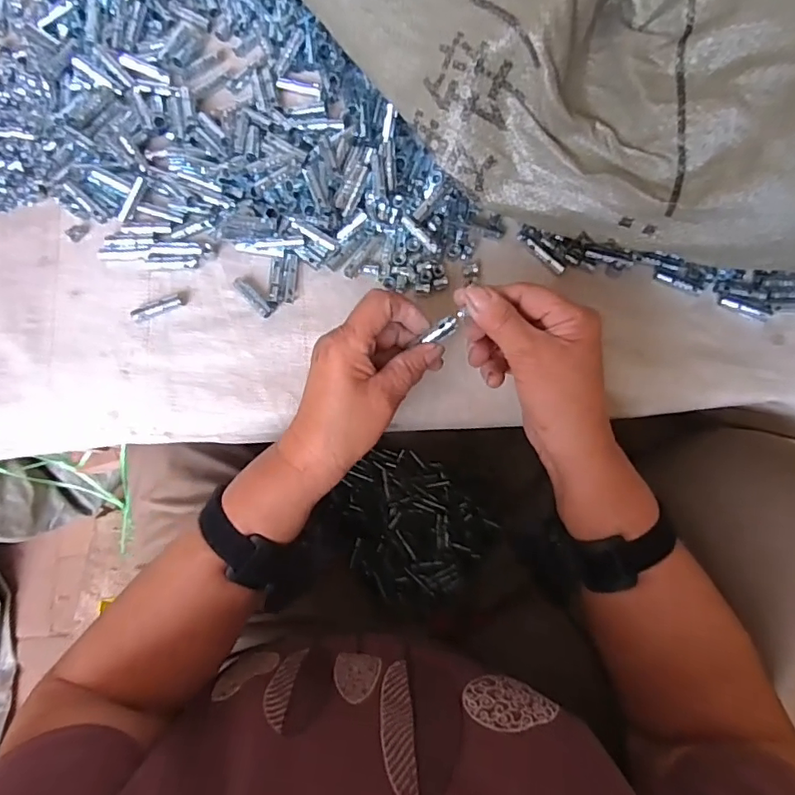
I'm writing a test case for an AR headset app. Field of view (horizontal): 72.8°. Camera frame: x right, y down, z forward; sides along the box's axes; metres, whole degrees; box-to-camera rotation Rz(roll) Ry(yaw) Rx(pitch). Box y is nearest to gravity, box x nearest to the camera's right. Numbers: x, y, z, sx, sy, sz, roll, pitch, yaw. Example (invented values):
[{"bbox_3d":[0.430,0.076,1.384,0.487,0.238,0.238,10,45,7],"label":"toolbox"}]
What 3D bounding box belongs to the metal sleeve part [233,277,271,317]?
[{"bbox_3d":[-0.125,-0.086,0.462,0.011,0.010,0.041,-43,81,-7],"label":"metal sleeve part"}]

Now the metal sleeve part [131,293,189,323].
[{"bbox_3d":[-0.203,-0.077,0.459,0.048,0.014,0.012,-24,79,-4],"label":"metal sleeve part"}]

